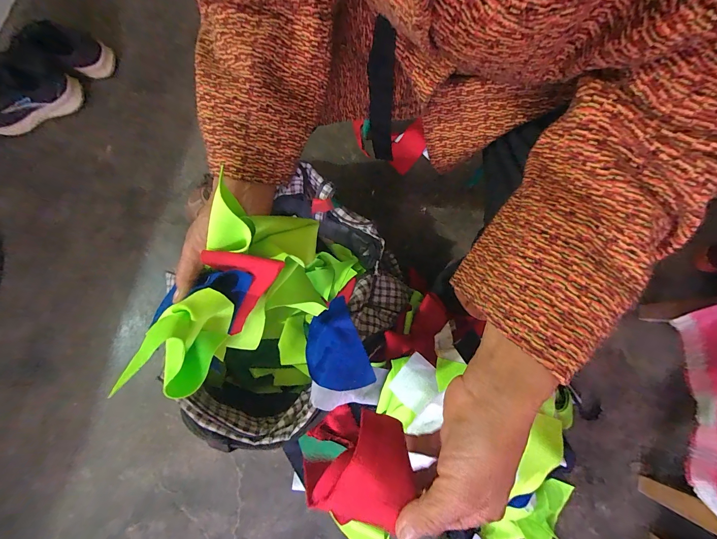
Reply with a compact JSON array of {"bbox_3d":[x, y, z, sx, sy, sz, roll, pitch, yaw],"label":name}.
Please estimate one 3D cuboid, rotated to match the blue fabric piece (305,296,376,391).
[{"bbox_3d":[-0.042,0.129,0.509,0.095,0.054,0.137,-21,80,-5],"label":"blue fabric piece"}]

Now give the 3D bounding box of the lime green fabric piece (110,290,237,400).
[{"bbox_3d":[-0.147,0.059,0.262,0.041,0.081,0.090,23,79,4],"label":"lime green fabric piece"}]

